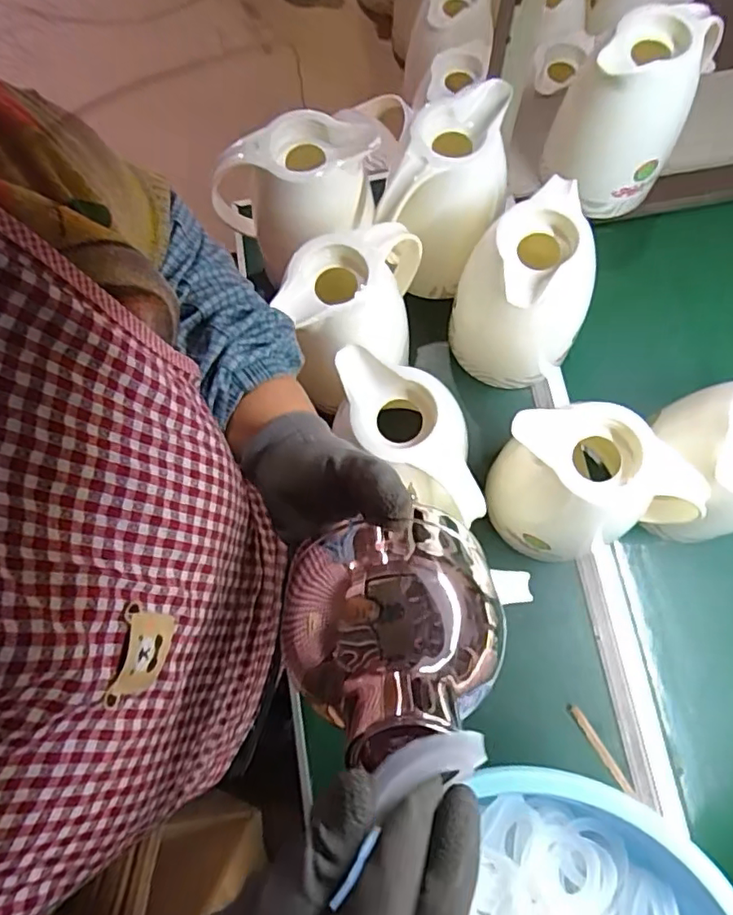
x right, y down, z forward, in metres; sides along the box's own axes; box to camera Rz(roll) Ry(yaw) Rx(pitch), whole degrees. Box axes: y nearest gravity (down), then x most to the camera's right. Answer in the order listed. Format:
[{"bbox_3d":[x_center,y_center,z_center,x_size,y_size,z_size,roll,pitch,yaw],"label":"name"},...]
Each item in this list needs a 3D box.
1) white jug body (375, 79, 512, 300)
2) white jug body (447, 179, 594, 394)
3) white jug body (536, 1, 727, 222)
[{"bbox_3d":[0.090,-0.295,0.661,0.124,0.175,0.158,15,75,6],"label":"white jug body"},{"bbox_3d":[0.171,-0.170,0.627,0.135,0.180,0.131,0,74,1],"label":"white jug body"},{"bbox_3d":[0.310,-0.410,0.694,0.136,0.202,0.150,30,77,9],"label":"white jug body"}]

